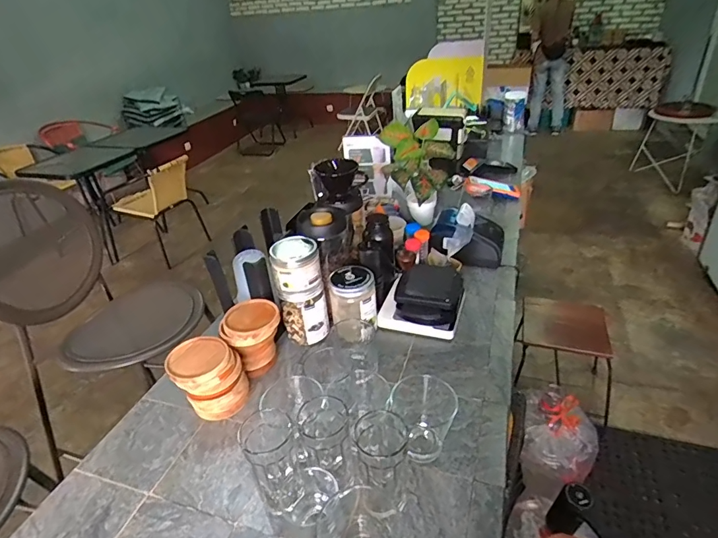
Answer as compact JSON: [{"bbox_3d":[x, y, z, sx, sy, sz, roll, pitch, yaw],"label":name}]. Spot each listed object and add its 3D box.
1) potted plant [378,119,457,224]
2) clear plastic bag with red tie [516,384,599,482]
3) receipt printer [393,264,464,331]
[{"bbox_3d":[0.163,-0.260,1.242,0.175,0.289,0.194,-5,32,-1],"label":"potted plant"},{"bbox_3d":[0.613,0.496,1.321,0.235,0.181,0.209,7,34,19],"label":"clear plastic bag with red tie"},{"bbox_3d":[0.156,0.050,0.927,0.125,0.106,0.155,8,35,17],"label":"receipt printer"}]

